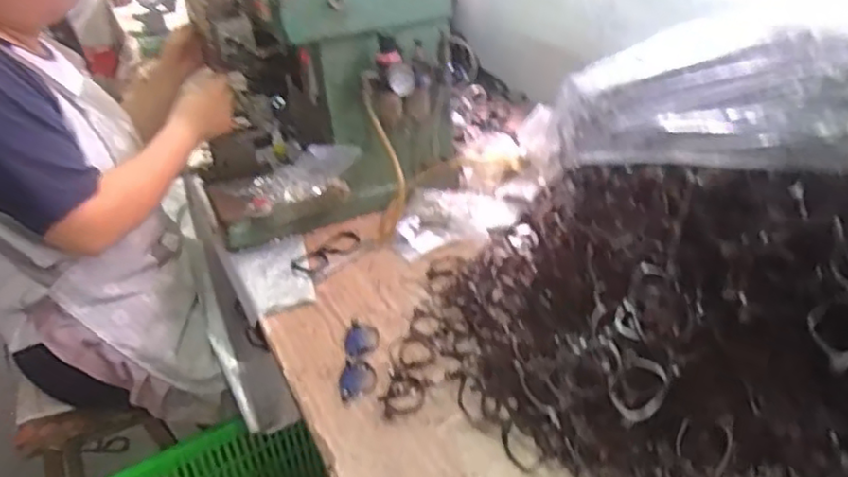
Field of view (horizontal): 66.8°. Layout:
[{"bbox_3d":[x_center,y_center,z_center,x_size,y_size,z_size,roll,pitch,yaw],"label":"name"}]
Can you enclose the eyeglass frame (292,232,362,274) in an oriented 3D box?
[{"bbox_3d":[-0.178,0.027,1.242,0.074,0.016,0.179,13,34,28],"label":"eyeglass frame"}]

